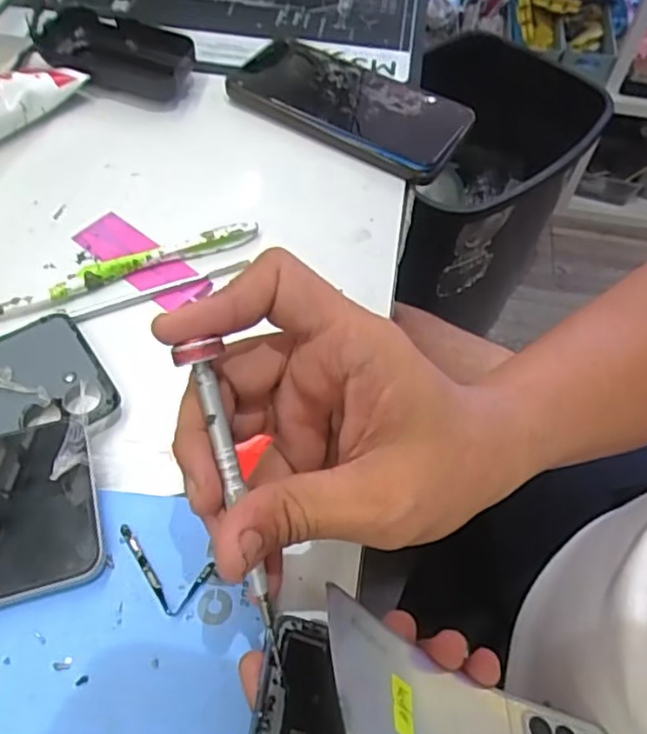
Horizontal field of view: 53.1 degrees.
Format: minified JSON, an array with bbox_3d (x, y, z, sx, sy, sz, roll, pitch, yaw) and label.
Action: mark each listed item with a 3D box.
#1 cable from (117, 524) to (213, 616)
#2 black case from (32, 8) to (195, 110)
[{"bbox_3d":[-0.072,0.086,0.274,0.044,0.004,0.025,19,56,11],"label":"cable"},{"bbox_3d":[-0.152,-0.231,0.485,0.126,0.029,0.065,24,57,14],"label":"black case"}]

